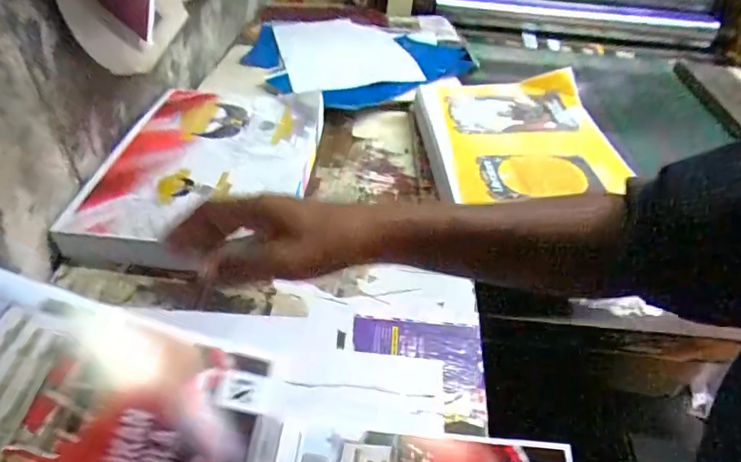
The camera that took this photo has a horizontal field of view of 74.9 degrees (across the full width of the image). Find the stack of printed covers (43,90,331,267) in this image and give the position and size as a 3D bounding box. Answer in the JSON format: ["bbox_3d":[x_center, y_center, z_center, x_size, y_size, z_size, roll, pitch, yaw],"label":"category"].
[{"bbox_3d":[-0.277,-0.127,0.866,0.334,0.054,0.479,6,43,-1],"label":"stack of printed covers"}]

